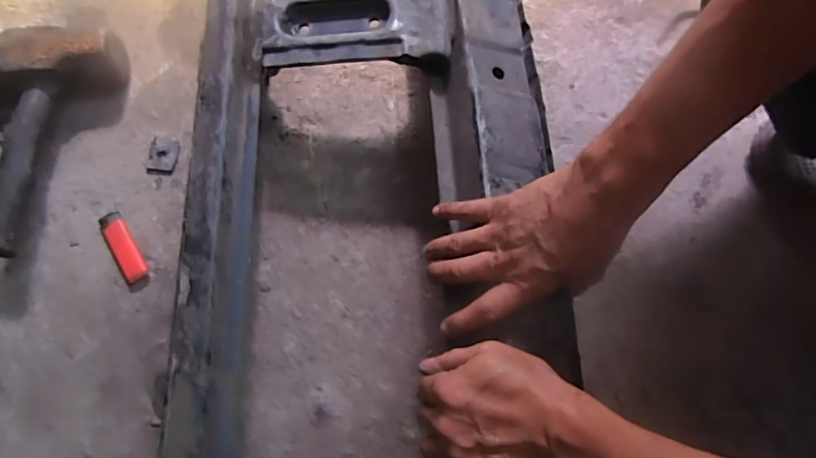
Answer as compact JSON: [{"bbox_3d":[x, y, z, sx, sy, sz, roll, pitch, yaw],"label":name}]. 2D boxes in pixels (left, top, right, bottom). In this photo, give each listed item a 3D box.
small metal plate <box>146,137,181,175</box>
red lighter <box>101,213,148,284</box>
[{"bbox_3d":[-0.272,-0.080,0.565,0.031,0.006,0.043,4,75,-1],"label":"small metal plate"},{"bbox_3d":[-0.299,0.017,0.531,0.025,0.009,0.077,-30,78,-9],"label":"red lighter"}]

